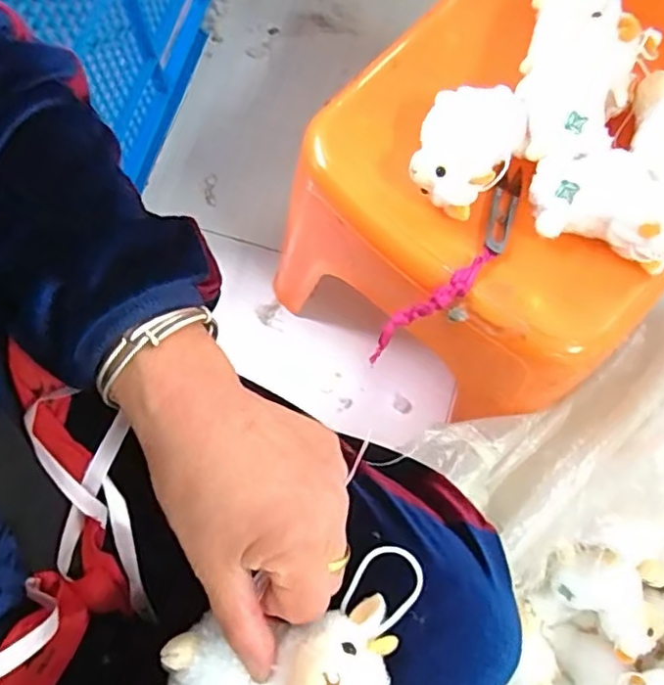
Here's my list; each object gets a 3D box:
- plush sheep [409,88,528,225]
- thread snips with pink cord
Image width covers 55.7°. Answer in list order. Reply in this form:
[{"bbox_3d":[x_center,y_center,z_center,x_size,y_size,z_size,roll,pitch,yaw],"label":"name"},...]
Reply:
[{"bbox_3d":[0.112,-0.164,0.525,0.074,0.050,0.115,27,75,6],"label":"plush sheep"},{"bbox_3d":[0.108,-0.066,0.532,0.043,0.053,0.211,37,77,9],"label":"thread snips with pink cord"}]

